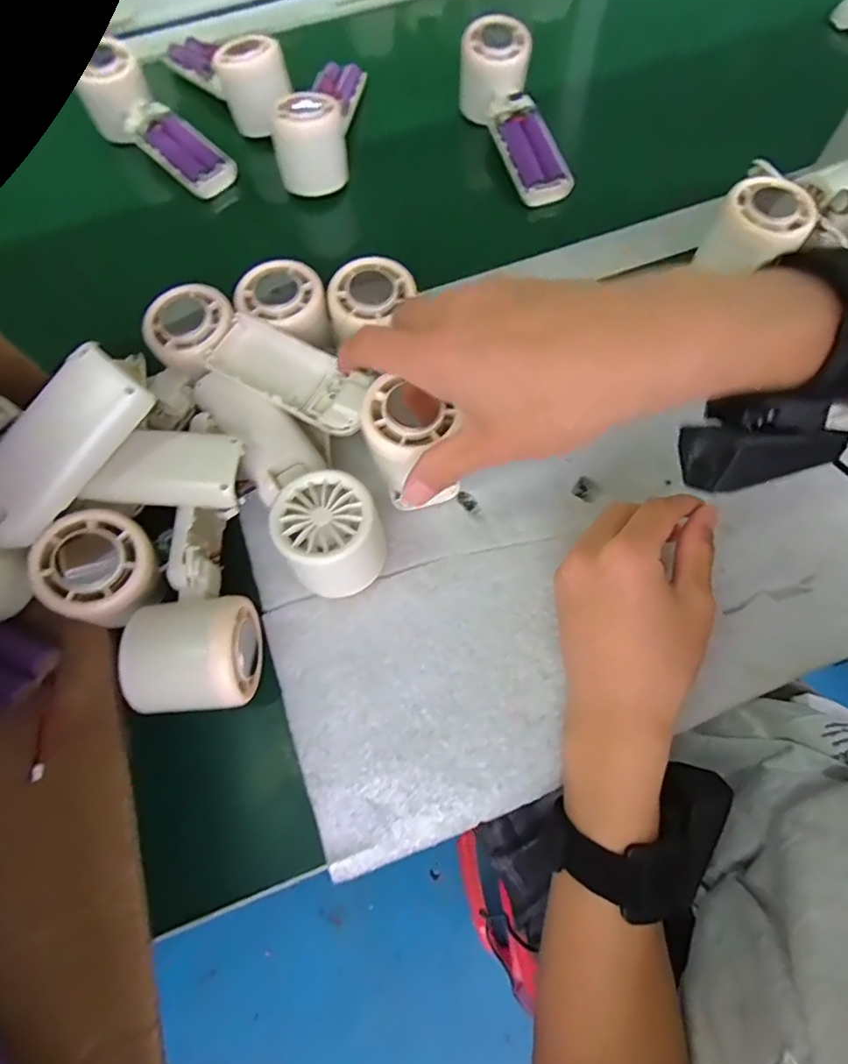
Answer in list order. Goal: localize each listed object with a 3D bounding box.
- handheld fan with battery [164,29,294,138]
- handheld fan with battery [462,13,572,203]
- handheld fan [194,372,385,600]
[{"bbox_3d":[-0.183,-0.431,0.485,0.054,0.060,0.155,-38,72,-13],"label":"handheld fan with battery"},{"bbox_3d":[0.078,-0.351,0.458,0.049,0.048,0.165,-20,84,-5],"label":"handheld fan with battery"},{"bbox_3d":[-0.080,-0.036,0.310,0.053,0.053,0.156,-33,73,-11],"label":"handheld fan"}]

